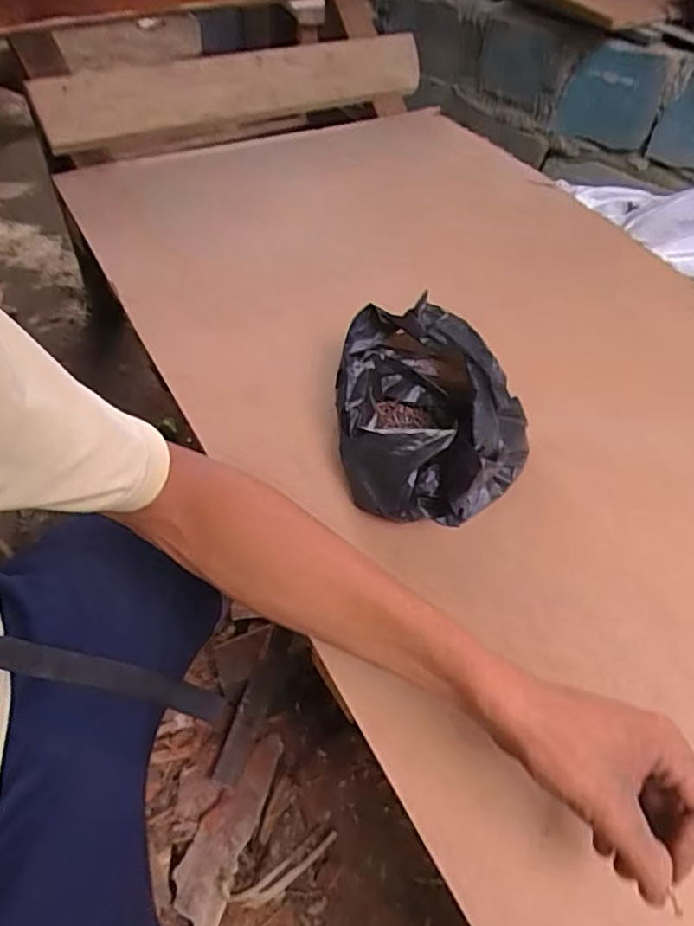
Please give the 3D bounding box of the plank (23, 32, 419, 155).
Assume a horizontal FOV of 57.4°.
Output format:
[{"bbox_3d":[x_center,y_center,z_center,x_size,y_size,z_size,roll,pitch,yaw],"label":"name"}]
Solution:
[{"bbox_3d":[-0.165,-0.560,0.953,0.586,0.094,0.043,-13,14,-8],"label":"plank"}]

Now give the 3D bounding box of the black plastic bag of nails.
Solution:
[{"bbox_3d":[0.078,-0.043,0.563,0.173,0.087,0.194,5,49,5],"label":"black plastic bag of nails"}]

